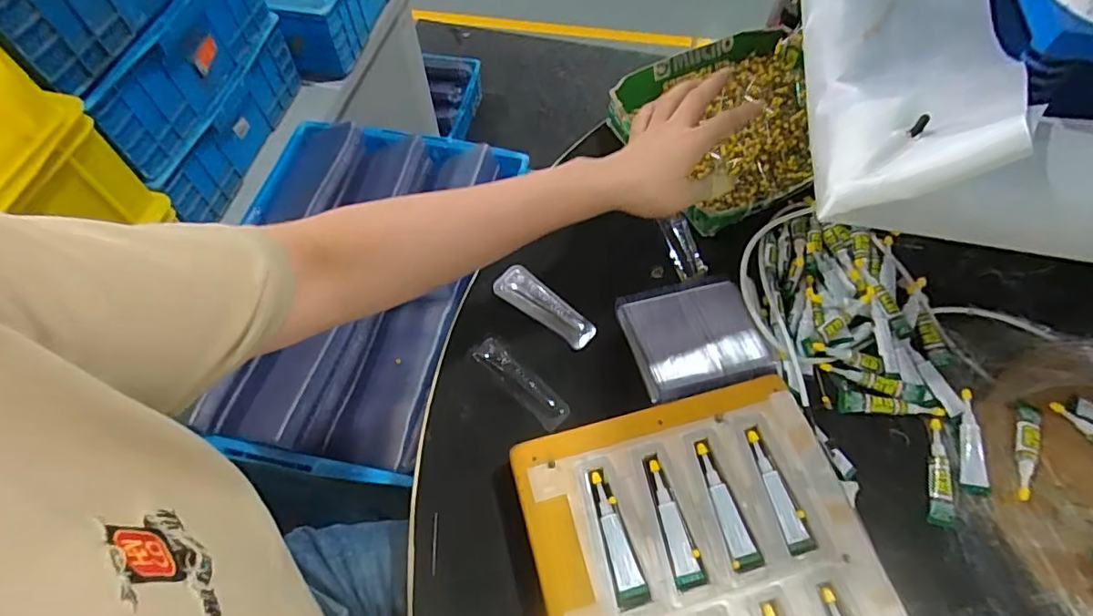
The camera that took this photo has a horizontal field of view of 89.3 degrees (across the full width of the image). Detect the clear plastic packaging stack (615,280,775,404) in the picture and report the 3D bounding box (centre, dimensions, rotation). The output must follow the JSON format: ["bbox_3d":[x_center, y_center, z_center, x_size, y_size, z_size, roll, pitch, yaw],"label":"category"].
[{"bbox_3d":[0.125,0.024,0.469,0.105,0.017,0.100,-12,61,-8],"label":"clear plastic packaging stack"}]

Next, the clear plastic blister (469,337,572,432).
[{"bbox_3d":[-0.021,0.062,0.467,0.026,0.011,0.096,-40,68,-21],"label":"clear plastic blister"}]

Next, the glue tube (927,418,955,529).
[{"bbox_3d":[0.314,0.130,0.440,0.018,0.008,0.083,13,61,7],"label":"glue tube"}]

